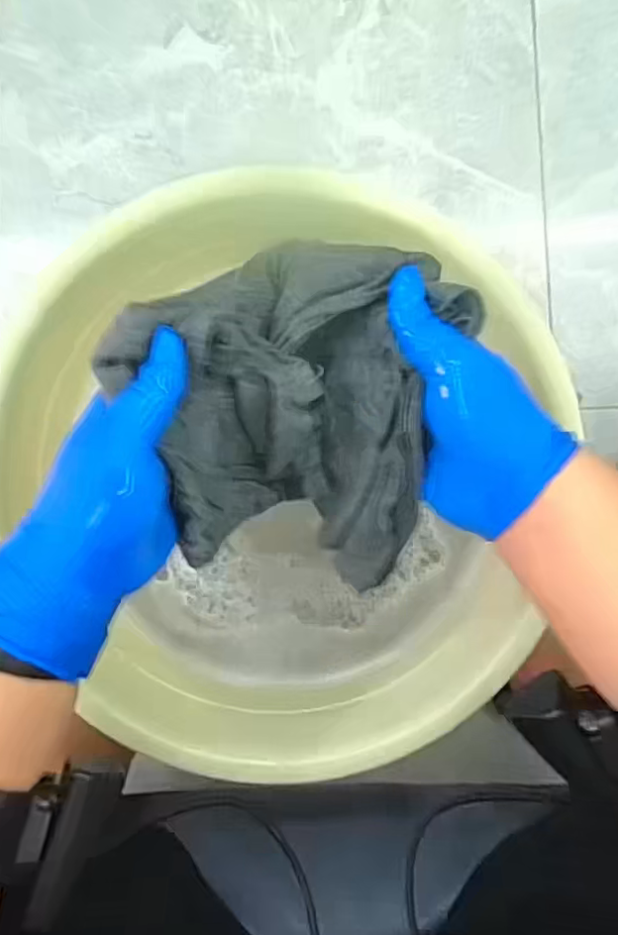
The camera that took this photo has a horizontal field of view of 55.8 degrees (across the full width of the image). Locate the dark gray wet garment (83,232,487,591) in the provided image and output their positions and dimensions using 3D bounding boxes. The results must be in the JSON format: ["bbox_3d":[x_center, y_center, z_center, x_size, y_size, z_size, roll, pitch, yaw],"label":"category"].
[{"bbox_3d":[-0.014,-0.033,0.337,0.172,0.103,0.181,9,87,-1],"label":"dark gray wet garment"}]

